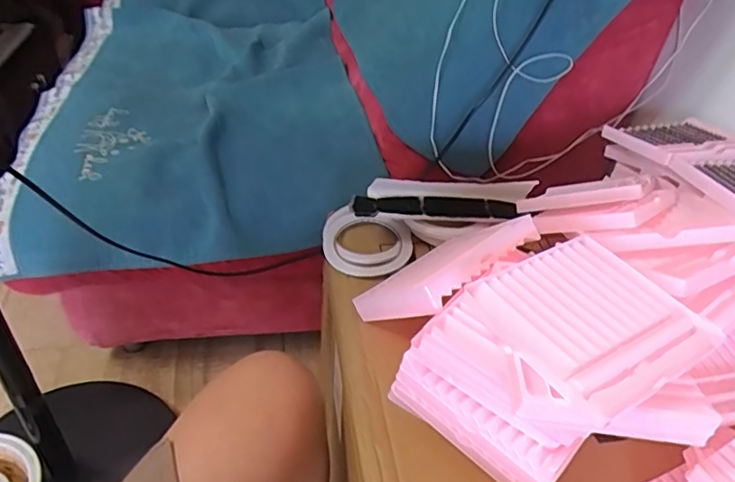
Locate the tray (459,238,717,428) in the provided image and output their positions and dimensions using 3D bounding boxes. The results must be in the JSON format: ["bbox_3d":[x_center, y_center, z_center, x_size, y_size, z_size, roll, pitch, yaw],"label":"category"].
[{"bbox_3d":[0.159,0.063,0.405,0.167,0.028,0.129,-20,45,-28],"label":"tray"}]

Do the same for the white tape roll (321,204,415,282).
[{"bbox_3d":[-0.004,0.002,0.615,0.103,0.028,0.103,3,39,-2],"label":"white tape roll"}]

